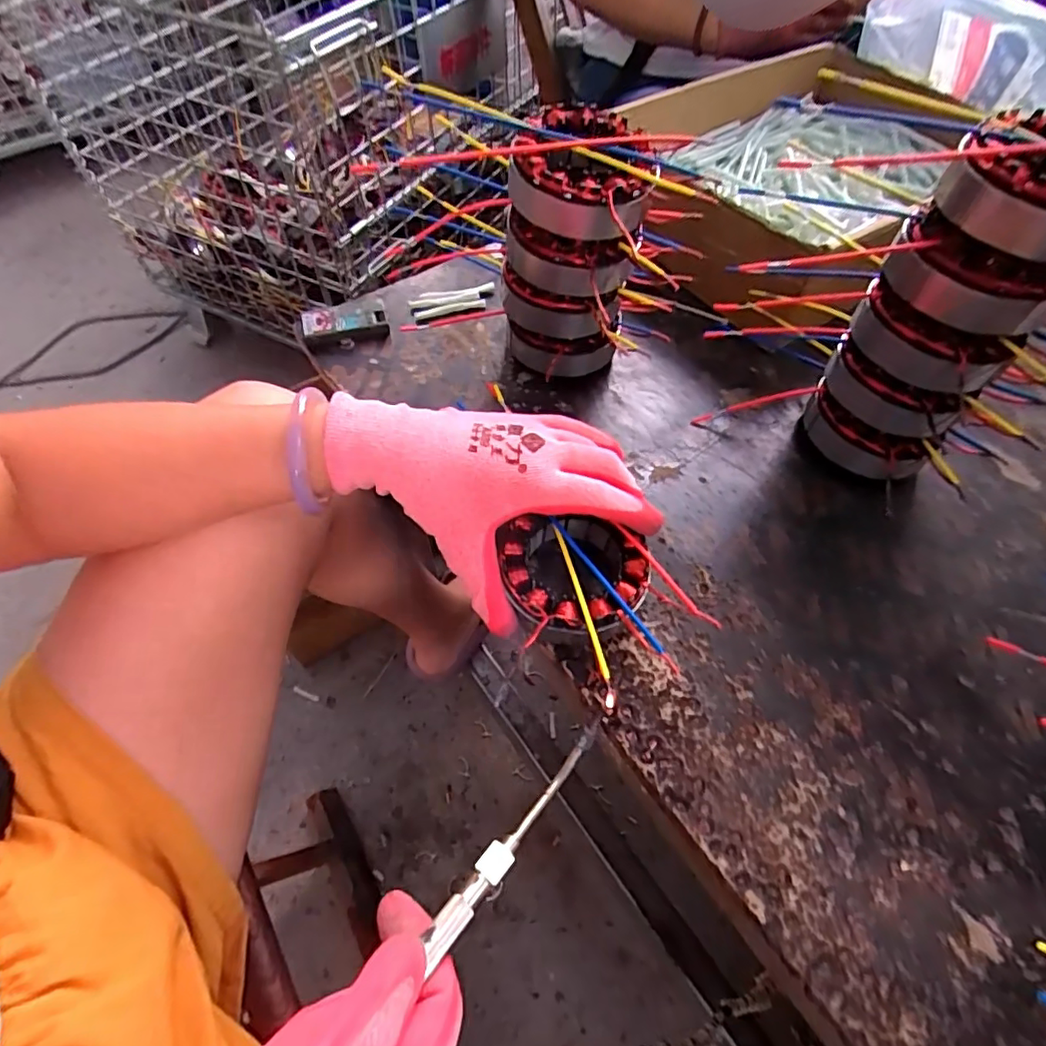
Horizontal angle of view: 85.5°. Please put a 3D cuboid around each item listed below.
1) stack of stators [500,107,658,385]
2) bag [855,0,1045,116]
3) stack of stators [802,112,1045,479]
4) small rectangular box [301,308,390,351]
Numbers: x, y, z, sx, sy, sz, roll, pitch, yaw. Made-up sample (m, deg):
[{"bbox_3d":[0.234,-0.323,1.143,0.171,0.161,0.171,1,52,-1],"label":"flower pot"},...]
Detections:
[{"bbox_3d":[0.031,-0.174,0.382,0.086,0.170,0.073,9,58,4],"label":"stack of stators"},{"bbox_3d":[0.428,-0.428,0.518,0.227,0.077,0.089,40,65,21],"label":"bag"},{"bbox_3d":[0.249,-0.115,0.339,0.079,0.199,0.085,-34,64,-21],"label":"stack of stators"},{"bbox_3d":[-0.144,-0.160,0.460,0.066,0.017,0.030,-12,59,-9],"label":"small rectangular box"}]

